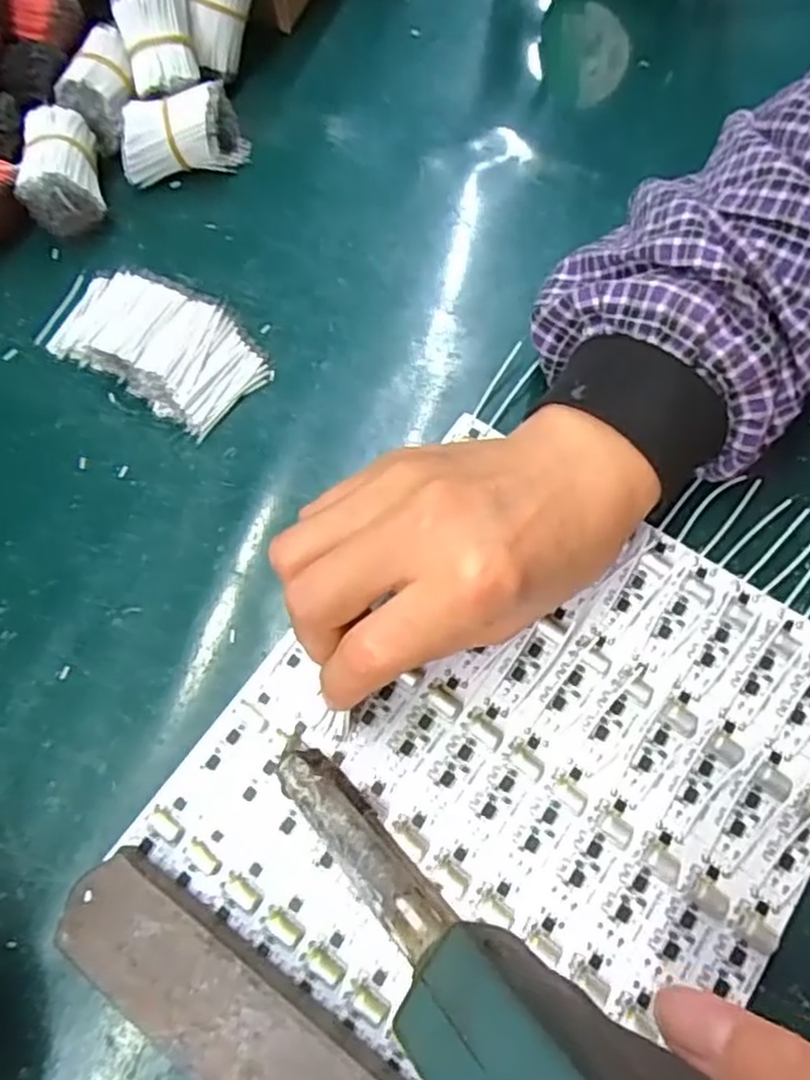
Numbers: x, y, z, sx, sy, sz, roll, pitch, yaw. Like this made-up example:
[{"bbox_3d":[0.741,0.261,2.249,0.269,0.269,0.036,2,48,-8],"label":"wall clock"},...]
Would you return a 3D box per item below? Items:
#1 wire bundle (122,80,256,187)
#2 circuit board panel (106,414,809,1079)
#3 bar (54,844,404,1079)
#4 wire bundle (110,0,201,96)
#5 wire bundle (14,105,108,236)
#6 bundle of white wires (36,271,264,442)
[{"bbox_3d":[-0.109,-0.198,0.350,0.058,0.031,0.026,-11,68,-3],"label":"wire bundle"},{"bbox_3d":[0.042,0.077,0.258,0.192,0.008,0.206,35,73,14],"label":"circuit board panel"},{"bbox_3d":[-0.026,0.167,0.216,0.192,0.018,0.037,32,72,13],"label":"bar"},{"bbox_3d":[-0.119,-0.241,0.345,0.031,0.025,0.053,-7,101,34],"label":"wire bundle"},{"bbox_3d":[-0.163,-0.175,0.338,0.034,0.028,0.050,-12,68,-4],"label":"wire bundle"},{"bbox_3d":[-0.115,-0.091,0.322,0.104,0.016,0.053,30,72,13],"label":"bundle of white wires"}]

